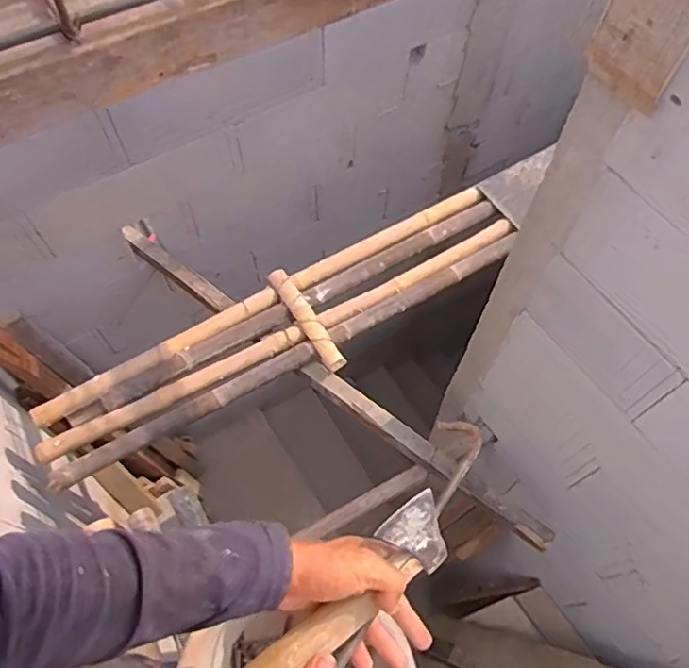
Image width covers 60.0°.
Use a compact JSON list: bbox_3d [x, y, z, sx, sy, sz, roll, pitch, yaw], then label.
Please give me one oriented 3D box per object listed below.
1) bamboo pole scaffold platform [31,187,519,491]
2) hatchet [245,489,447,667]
[{"bbox_3d":[-0.155,-0.004,1.699,1.430,0.061,0.357,-29,67,-15],"label":"bamboo pole scaffold platform"},{"bbox_3d":[-0.036,0.258,0.492,0.314,0.069,0.052,-38,69,-13],"label":"hatchet"}]

